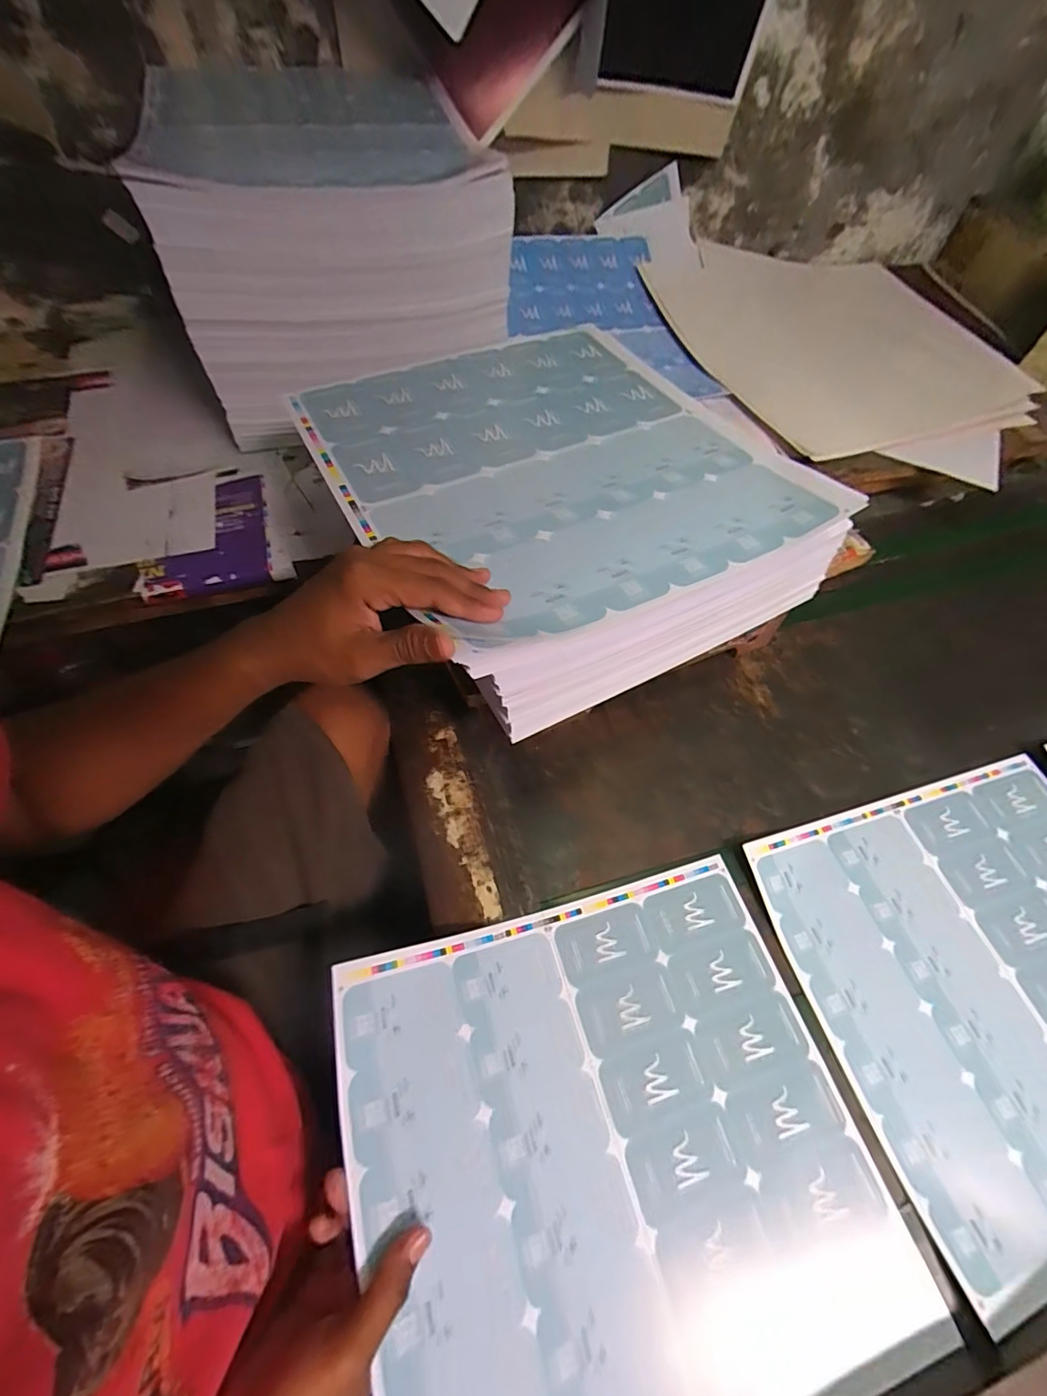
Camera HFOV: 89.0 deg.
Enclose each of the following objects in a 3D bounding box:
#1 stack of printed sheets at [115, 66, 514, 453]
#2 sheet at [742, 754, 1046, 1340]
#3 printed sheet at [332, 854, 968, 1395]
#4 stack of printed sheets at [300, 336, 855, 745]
[{"bbox_3d":[-0.259,-0.591,0.708,0.360,0.253,0.428,-16,63,-12],"label":"stack of printed sheets"},{"bbox_3d":[0.457,0.260,0.502,0.380,0.009,0.355,-13,60,-11],"label":"sheet"},{"bbox_3d":[0.082,0.332,0.395,0.375,0.098,0.361,-14,60,-11],"label":"printed sheet"},{"bbox_3d":[0.026,-0.193,0.515,0.369,0.139,0.381,-25,63,-17],"label":"stack of printed sheets"}]

